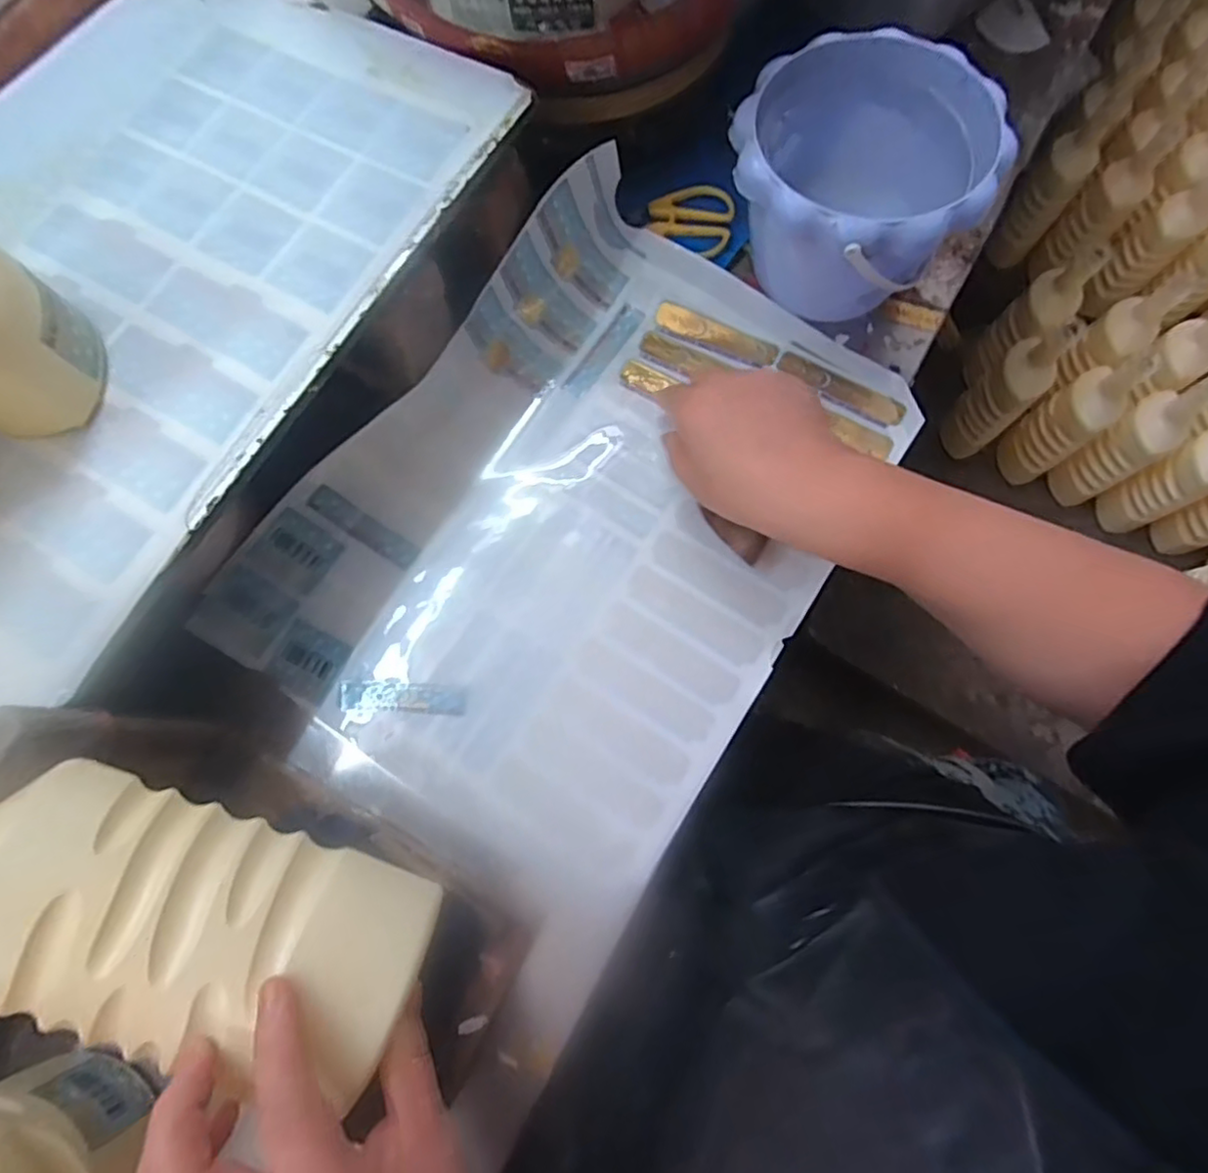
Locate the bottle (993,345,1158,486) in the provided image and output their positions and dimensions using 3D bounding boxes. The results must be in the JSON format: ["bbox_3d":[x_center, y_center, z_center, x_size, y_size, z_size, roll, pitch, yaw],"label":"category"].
[{"bbox_3d":[0.634,-0.224,0.882,0.072,0.246,0.077,-38,79,-9],"label":"bottle"}]

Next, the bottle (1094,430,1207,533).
[{"bbox_3d":[0.787,-0.150,0.870,0.069,0.244,0.076,-23,77,-5],"label":"bottle"}]

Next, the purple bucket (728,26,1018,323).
[{"bbox_3d":[0.156,-0.253,0.426,0.151,0.113,0.149,0,76,0],"label":"purple bucket"}]

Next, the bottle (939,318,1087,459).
[{"bbox_3d":[0.561,-0.270,0.905,0.076,0.229,0.070,43,80,10],"label":"bottle"}]

